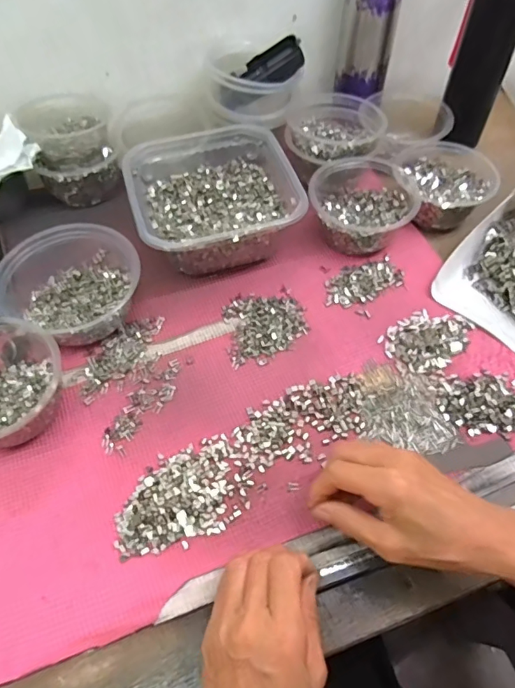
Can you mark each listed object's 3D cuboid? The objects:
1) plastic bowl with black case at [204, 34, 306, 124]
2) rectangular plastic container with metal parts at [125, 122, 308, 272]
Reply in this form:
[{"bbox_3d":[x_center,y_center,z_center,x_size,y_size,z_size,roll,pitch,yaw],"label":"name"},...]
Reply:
[{"bbox_3d":[-0.003,-0.322,0.583,0.111,0.058,0.100,11,57,9],"label":"plastic bowl with black case"},{"bbox_3d":[-0.049,-0.157,0.541,0.167,0.072,0.165,-15,56,-8],"label":"rectangular plastic container with metal parts"}]

